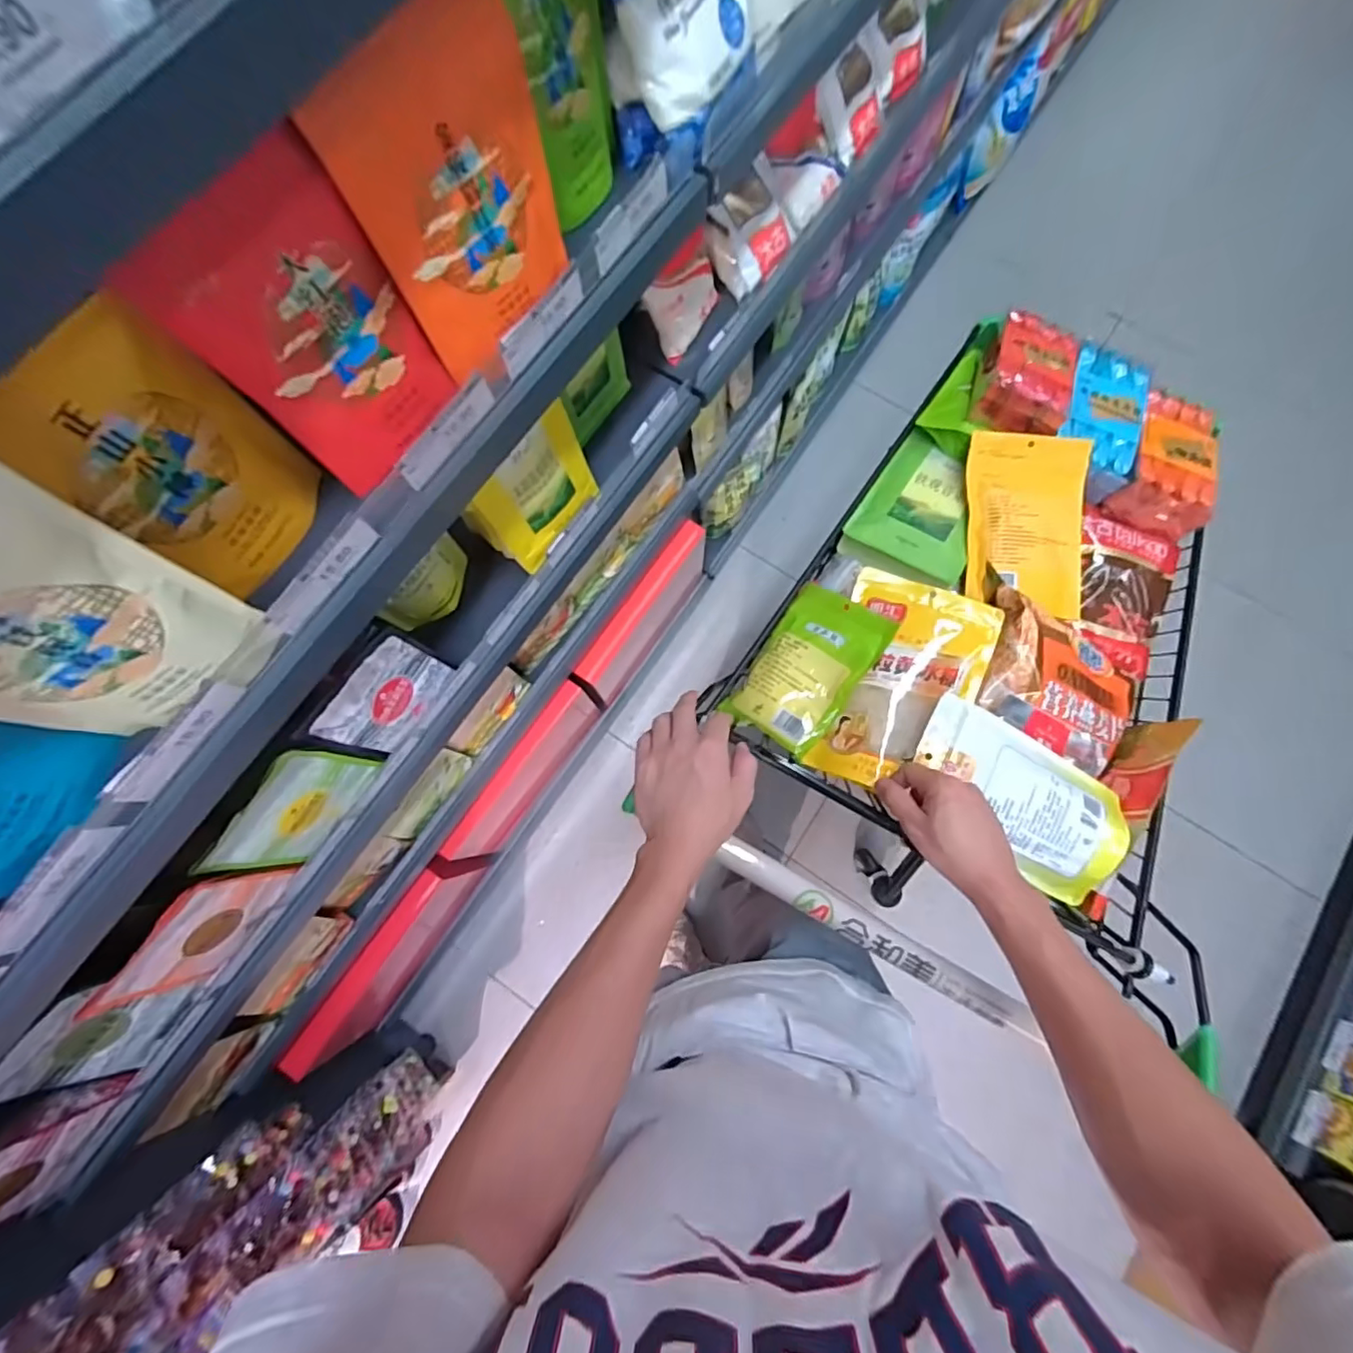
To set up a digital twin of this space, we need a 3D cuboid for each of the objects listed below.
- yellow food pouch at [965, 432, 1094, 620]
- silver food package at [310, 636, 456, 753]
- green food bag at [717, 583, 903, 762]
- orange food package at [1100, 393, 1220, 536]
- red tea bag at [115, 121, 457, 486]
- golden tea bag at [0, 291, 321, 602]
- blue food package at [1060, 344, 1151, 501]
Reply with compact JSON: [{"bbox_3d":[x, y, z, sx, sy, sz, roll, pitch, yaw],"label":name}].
[{"bbox_3d":[0.423,-0.189,0.710,0.154,0.047,0.208,11,77,3],"label":"yellow food pouch"},{"bbox_3d":[-0.310,0.025,0.641,0.020,0.139,0.120,36,80,8],"label":"silver food package"},{"bbox_3d":[0.144,-0.011,0.647,0.118,0.016,0.178,33,86,28],"label":"green food bag"},{"bbox_3d":[0.630,-0.280,0.748,0.095,0.051,0.186,22,78,5],"label":"orange food package"},{"bbox_3d":[-0.228,-0.217,0.388,0.036,0.178,0.122,39,80,9],"label":"red tea bag"},{"bbox_3d":[-0.312,-0.134,0.377,0.024,0.181,0.112,18,78,5],"label":"golden tea bag"},{"bbox_3d":[0.544,-0.333,0.759,0.098,0.038,0.191,22,78,5],"label":"blue food package"}]

